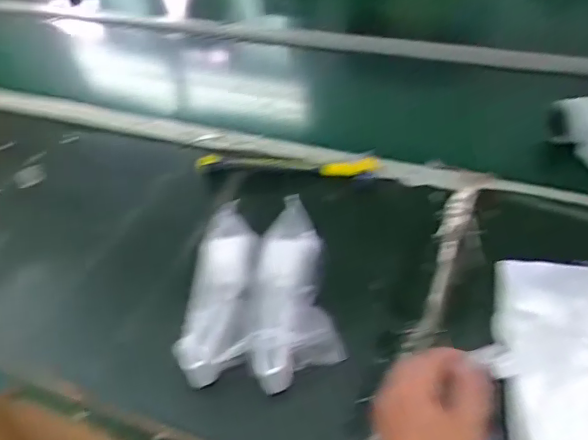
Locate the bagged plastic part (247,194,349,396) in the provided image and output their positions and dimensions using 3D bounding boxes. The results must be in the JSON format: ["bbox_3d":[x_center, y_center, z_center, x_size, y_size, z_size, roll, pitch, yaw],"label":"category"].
[{"bbox_3d":[0.002,0.072,0.570,0.085,0.044,0.185,-1,68,6],"label":"bagged plastic part"}]

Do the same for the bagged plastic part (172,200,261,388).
[{"bbox_3d":[-0.071,0.072,0.578,0.063,0.044,0.185,1,62,9],"label":"bagged plastic part"}]

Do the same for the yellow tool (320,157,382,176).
[{"bbox_3d":[0.074,-0.070,0.752,0.083,0.016,0.019,-6,41,23],"label":"yellow tool"}]

